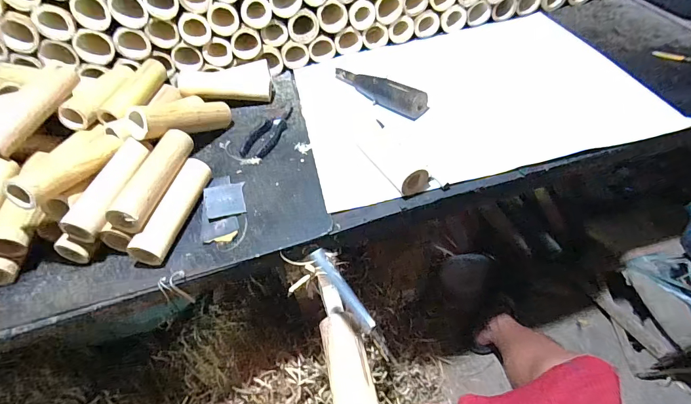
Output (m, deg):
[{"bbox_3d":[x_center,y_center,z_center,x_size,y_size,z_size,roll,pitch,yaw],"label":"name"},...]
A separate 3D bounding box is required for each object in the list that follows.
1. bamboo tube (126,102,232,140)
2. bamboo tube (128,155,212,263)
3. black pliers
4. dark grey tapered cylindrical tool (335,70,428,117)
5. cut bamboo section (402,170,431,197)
[{"bbox_3d":[-0.284,-0.149,0.657,0.042,0.047,0.179,33,33,26],"label":"bamboo tube"},{"bbox_3d":[-0.266,0.007,0.578,0.040,0.044,0.187,7,54,10],"label":"bamboo tube"},{"bbox_3d":[-0.143,-0.141,0.700,0.061,0.017,0.146,20,57,19],"label":"black pliers"},{"bbox_3d":[0.056,-0.228,0.724,0.226,0.047,0.041,33,62,26],"label":"dark grey tapered cylindrical tool"},{"bbox_3d":[0.105,-0.028,0.555,0.055,0.037,0.015,-28,56,-16],"label":"cut bamboo section"}]

